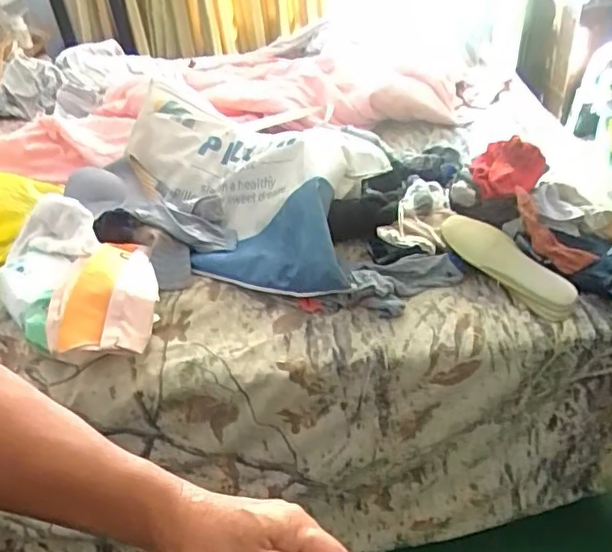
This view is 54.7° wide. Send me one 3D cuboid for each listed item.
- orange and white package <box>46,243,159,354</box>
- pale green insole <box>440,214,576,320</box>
[{"bbox_3d":[-0.305,0.018,0.923,0.150,0.060,0.225,-7,38,-2],"label":"orange and white package"},{"bbox_3d":[0.317,-0.023,0.939,0.076,0.028,0.241,-32,60,-30],"label":"pale green insole"}]

